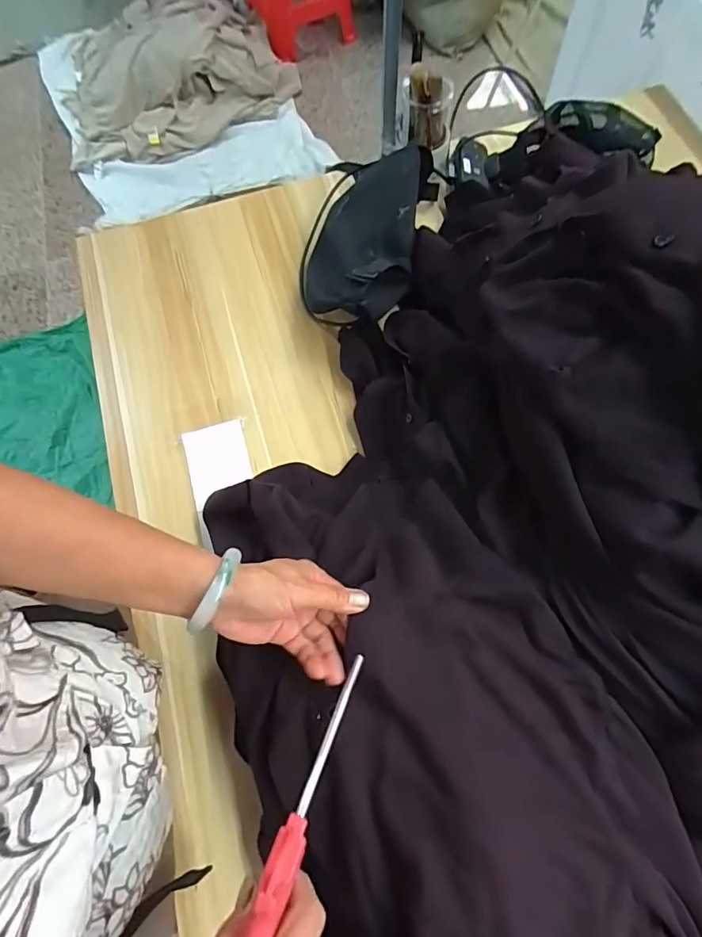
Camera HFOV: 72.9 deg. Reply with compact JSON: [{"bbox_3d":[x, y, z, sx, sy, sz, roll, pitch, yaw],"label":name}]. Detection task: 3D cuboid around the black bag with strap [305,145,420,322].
[{"bbox_3d":[0.007,-0.306,0.644,0.151,0.107,0.266,8,71,5],"label":"black bag with strap"}]

